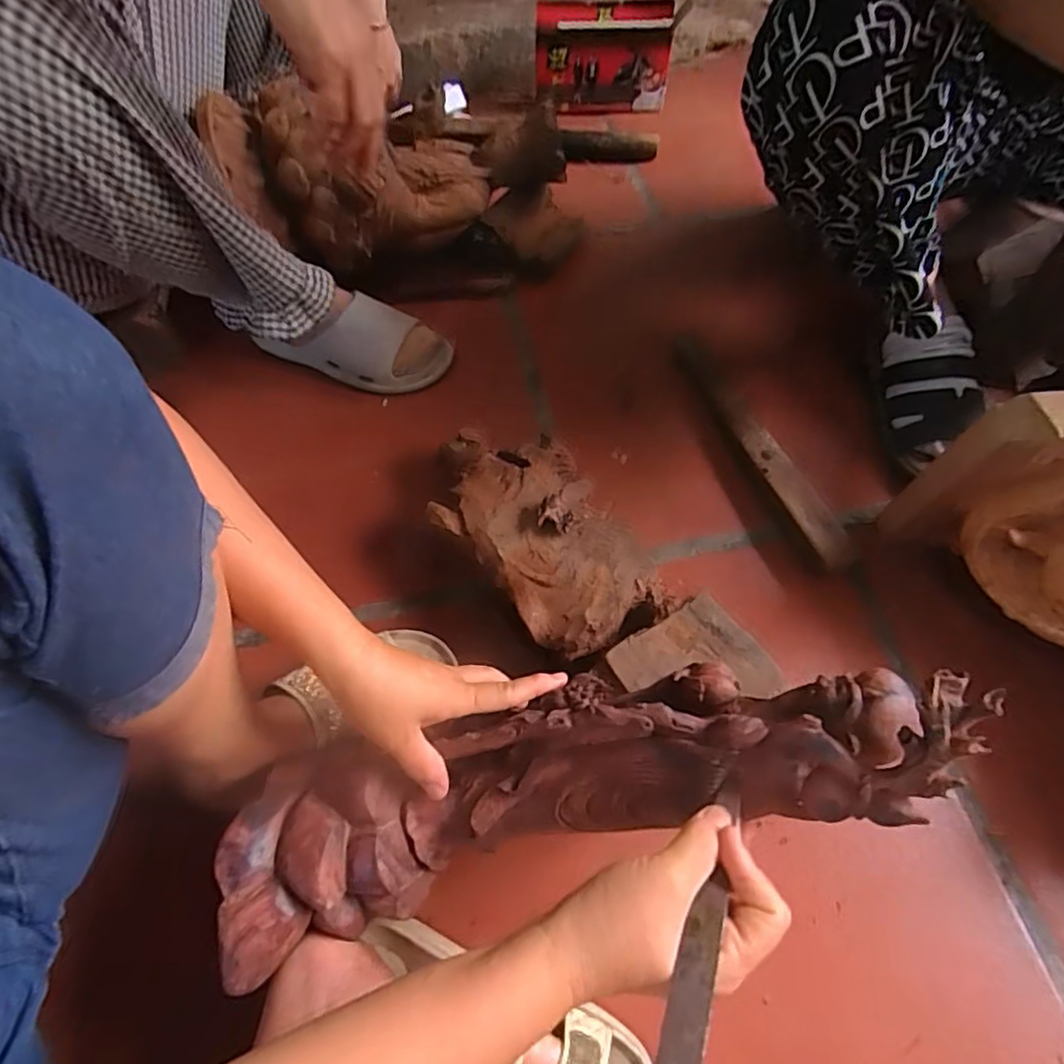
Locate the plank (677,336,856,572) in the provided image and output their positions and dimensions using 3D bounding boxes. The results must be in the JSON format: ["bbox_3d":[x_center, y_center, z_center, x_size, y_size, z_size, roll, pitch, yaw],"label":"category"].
[{"bbox_3d":[0.245,-0.094,0.682,0.038,0.032,0.315,-21,61,-8],"label":"plank"}]

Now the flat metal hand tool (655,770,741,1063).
[{"bbox_3d":[0.084,0.189,0.300,0.017,0.008,0.169,16,35,18],"label":"flat metal hand tool"}]

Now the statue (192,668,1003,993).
[{"bbox_3d":[0.024,0.154,0.373,0.418,0.079,0.113,-17,59,9],"label":"statue"}]

